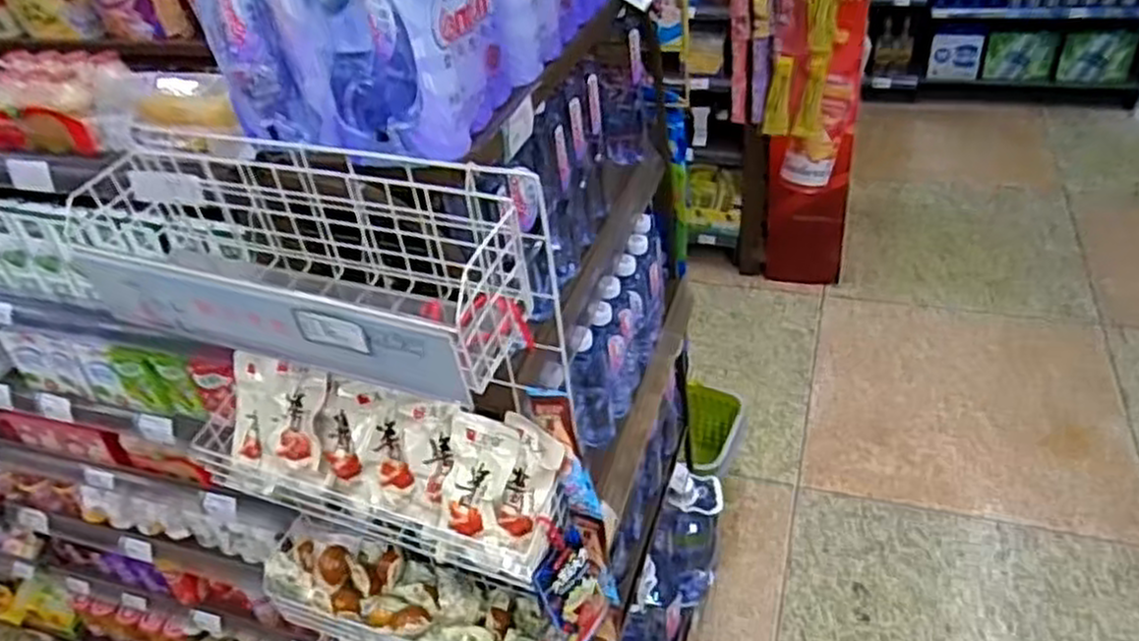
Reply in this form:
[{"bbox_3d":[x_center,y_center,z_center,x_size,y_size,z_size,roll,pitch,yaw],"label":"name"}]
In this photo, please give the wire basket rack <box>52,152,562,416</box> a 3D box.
[{"bbox_3d":[-0.225,-0.056,0.660,0.391,0.124,0.145,11,41,22],"label":"wire basket rack"}]

